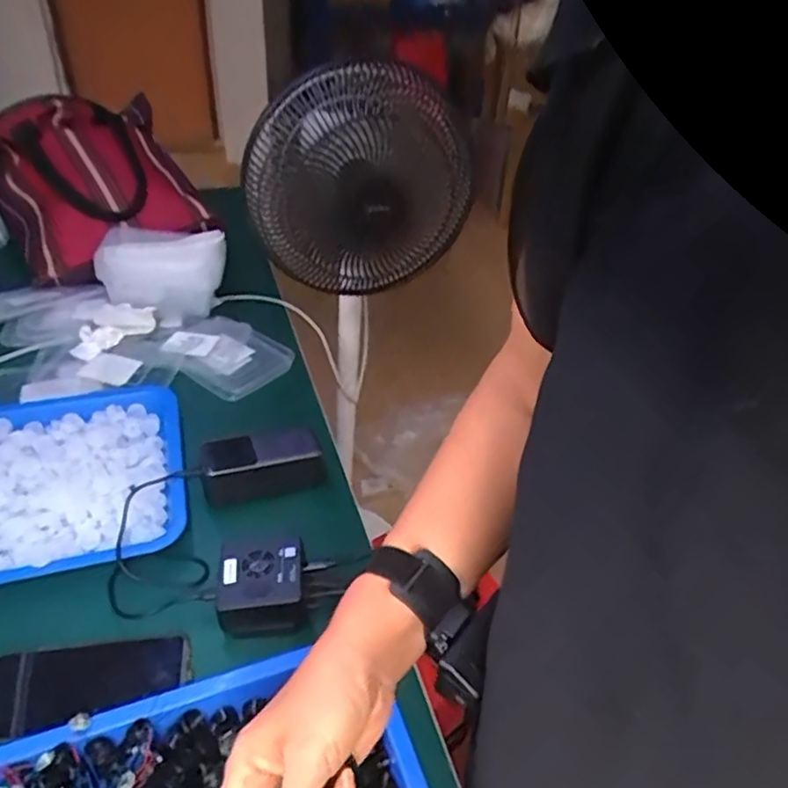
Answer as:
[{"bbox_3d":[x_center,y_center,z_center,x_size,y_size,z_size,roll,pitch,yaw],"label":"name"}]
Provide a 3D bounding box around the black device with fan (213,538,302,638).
[{"bbox_3d":[-0.124,0.179,0.598,0.076,0.050,0.078,-3,40,-9],"label":"black device with fan"}]

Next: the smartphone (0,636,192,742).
[{"bbox_3d":[-0.257,0.240,0.539,0.161,0.010,0.067,-7,40,-14],"label":"smartphone"}]

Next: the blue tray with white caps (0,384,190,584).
[{"bbox_3d":[-0.382,0.086,0.674,0.306,0.034,0.243,-10,41,-17],"label":"blue tray with white caps"}]

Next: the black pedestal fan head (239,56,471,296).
[{"bbox_3d":[-0.042,-0.270,0.816,0.271,0.251,0.123,-25,48,-32],"label":"black pedestal fan head"}]

